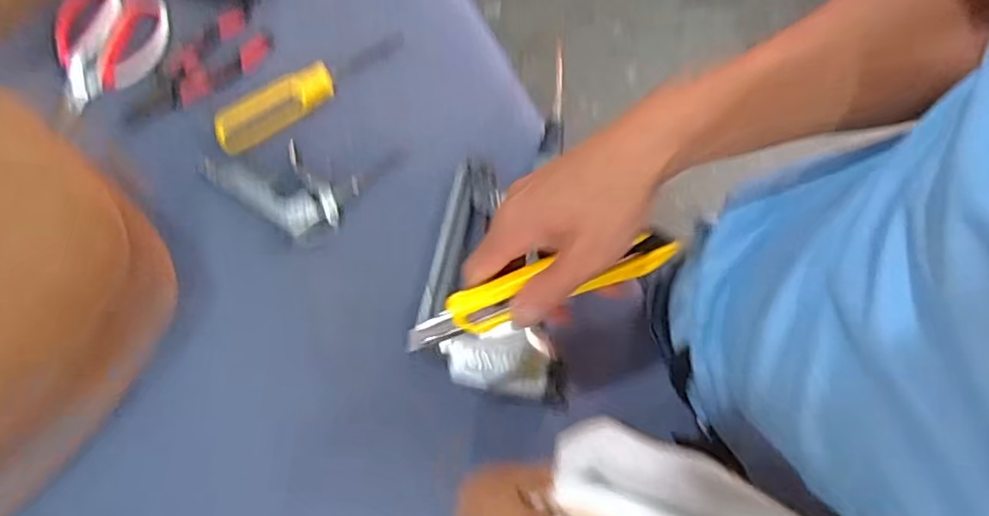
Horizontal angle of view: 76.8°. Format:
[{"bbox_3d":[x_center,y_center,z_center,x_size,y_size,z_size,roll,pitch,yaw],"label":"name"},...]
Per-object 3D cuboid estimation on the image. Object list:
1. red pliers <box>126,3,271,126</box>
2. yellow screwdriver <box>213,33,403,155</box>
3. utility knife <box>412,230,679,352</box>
[{"bbox_3d":[-0.285,-0.176,0.587,0.145,0.014,0.055,-37,81,-7],"label":"red pliers"},{"bbox_3d":[-0.172,-0.161,0.582,0.191,0.032,0.038,-36,81,-6],"label":"yellow screwdriver"},{"bbox_3d":[0.027,0.018,0.373,0.166,0.021,0.027,-16,79,-3],"label":"utility knife"}]

